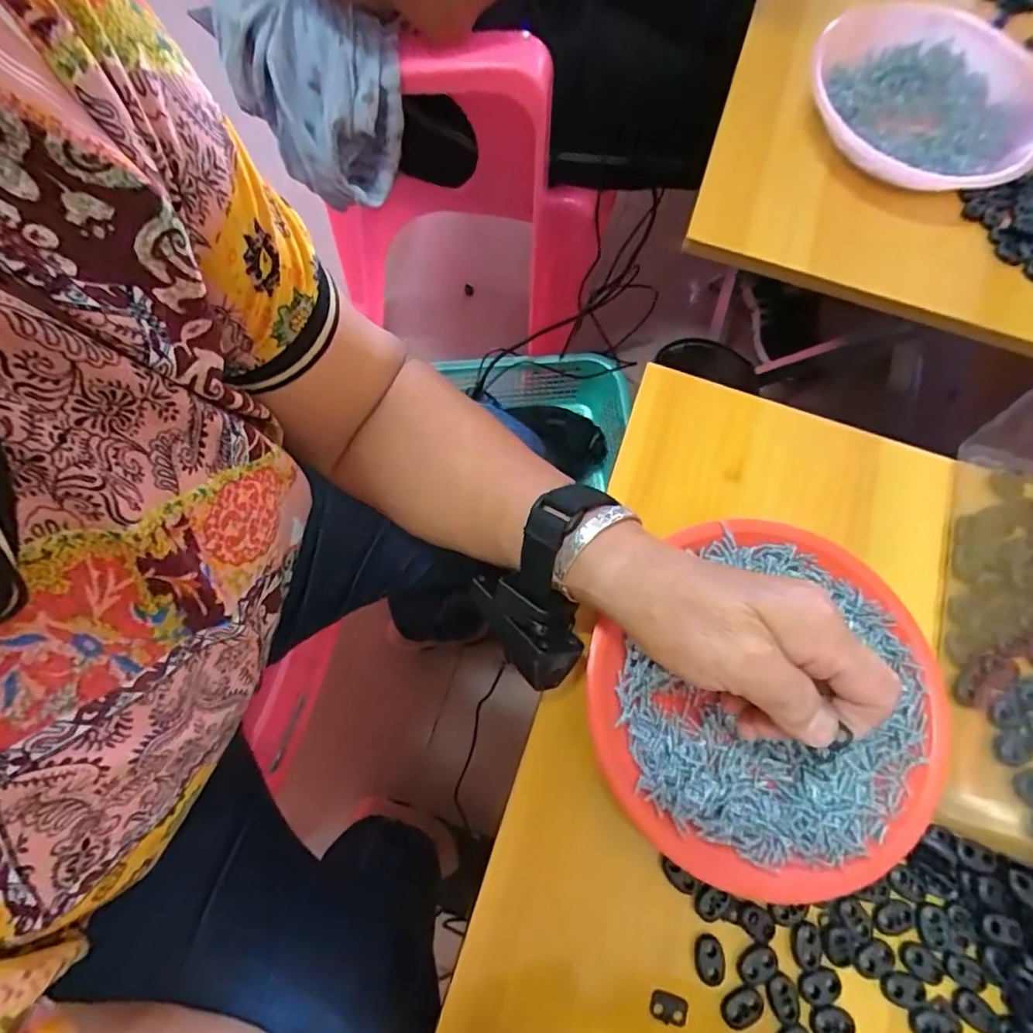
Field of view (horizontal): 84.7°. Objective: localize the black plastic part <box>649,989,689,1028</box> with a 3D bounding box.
[{"bbox_3d":[0.077,0.250,0.288,0.020,0.004,0.013,17,73,3],"label":"black plastic part"}]

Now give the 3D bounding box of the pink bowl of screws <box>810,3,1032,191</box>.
[{"bbox_3d":[0.336,-0.351,0.459,0.179,0.044,0.188,1,72,-2],"label":"pink bowl of screws"}]

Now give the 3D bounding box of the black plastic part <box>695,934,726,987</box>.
[{"bbox_3d":[0.100,0.229,0.291,0.015,0.005,0.021,-3,73,-3],"label":"black plastic part"}]

